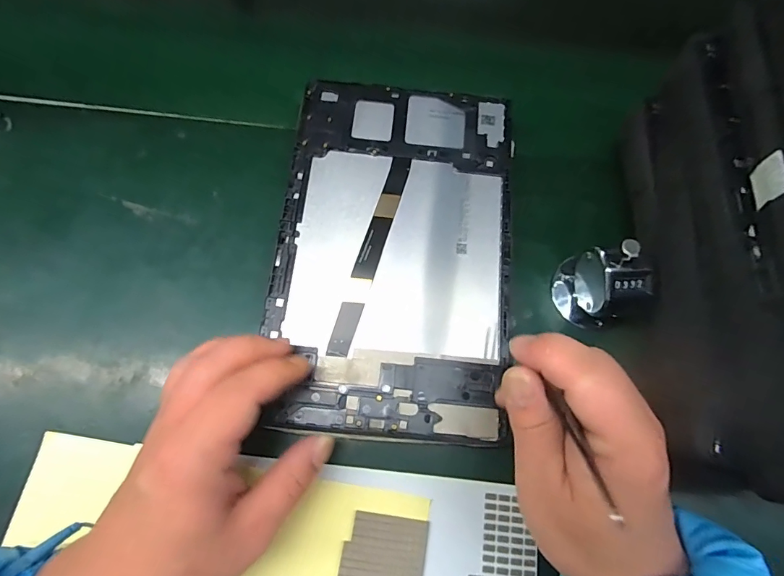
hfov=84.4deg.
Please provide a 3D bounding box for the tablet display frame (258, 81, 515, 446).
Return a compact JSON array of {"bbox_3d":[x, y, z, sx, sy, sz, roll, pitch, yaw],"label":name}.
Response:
[{"bbox_3d":[0.003,-0.029,0.282,0.148,0.006,0.239,6,73,-1],"label":"tablet display frame"}]

